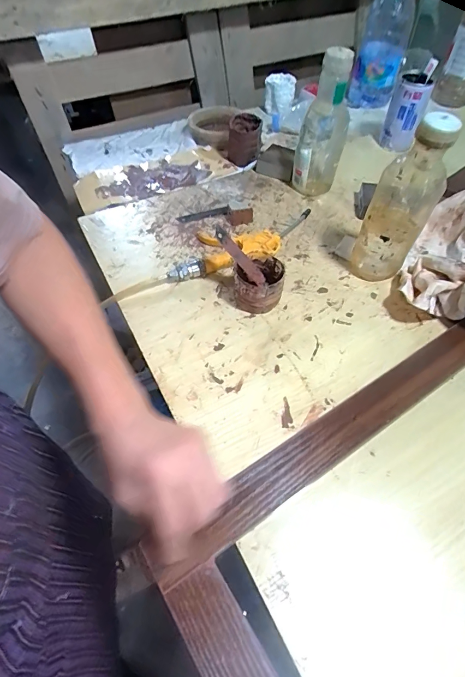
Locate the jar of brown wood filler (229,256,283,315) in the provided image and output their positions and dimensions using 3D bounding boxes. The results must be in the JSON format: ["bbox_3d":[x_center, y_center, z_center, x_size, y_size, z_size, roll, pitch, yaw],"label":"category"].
[{"bbox_3d":[0.031,-0.071,0.488,0.065,0.051,0.067,0,53,0],"label":"jar of brown wood filler"}]

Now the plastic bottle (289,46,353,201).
[{"bbox_3d":[0.136,-0.319,0.574,0.072,0.197,0.060,9,54,7],"label":"plastic bottle"}]

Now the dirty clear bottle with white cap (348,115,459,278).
[{"bbox_3d":[0.199,-0.158,0.453,0.073,0.204,0.062,25,57,17],"label":"dirty clear bottle with white cap"}]

